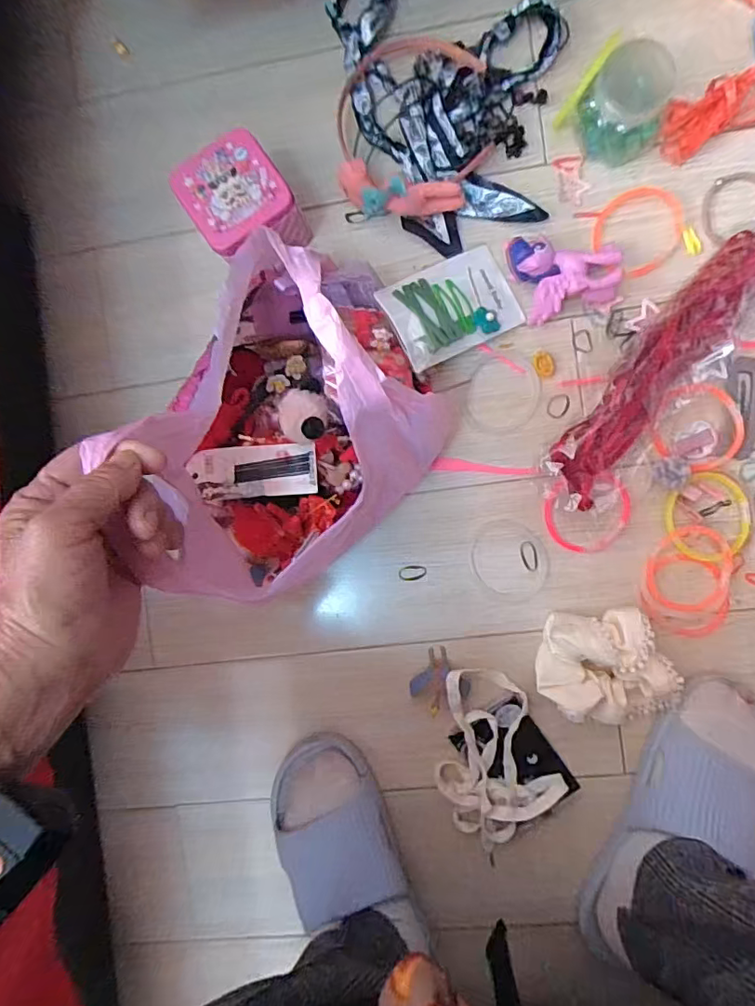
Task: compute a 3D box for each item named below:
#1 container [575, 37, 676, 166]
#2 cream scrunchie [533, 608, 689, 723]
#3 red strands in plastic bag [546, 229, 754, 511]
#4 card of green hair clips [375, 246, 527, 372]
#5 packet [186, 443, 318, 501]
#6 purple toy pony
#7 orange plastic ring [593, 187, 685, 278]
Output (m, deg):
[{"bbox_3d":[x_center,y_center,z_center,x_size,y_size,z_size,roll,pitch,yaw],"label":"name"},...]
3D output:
[{"bbox_3d":[0.195,-0.313,0.412,0.063,0.047,0.070,28,94,5],"label":"container"},{"bbox_3d":[0.189,0.132,0.430,0.106,0.042,0.093,10,92,6],"label":"cream scrunchie"},{"bbox_3d":[0.225,-0.111,0.420,0.052,0.042,0.252,39,95,4],"label":"red strands in plastic bag"},{"bbox_3d":[0.061,-0.161,0.435,0.113,0.017,0.072,-27,87,-21],"label":"card of green hair clips"},{"bbox_3d":[-0.091,-0.023,0.394,0.089,0.017,0.037,-4,92,7],"label":"packet"},{"bbox_3d":[0.153,-0.190,0.430,0.083,0.030,0.066,-17,89,6],"label":"purple toy pony"},{"bbox_3d":[0.216,-0.226,0.436,0.066,0.004,0.071,0,91,6],"label":"orange plastic ring"}]

